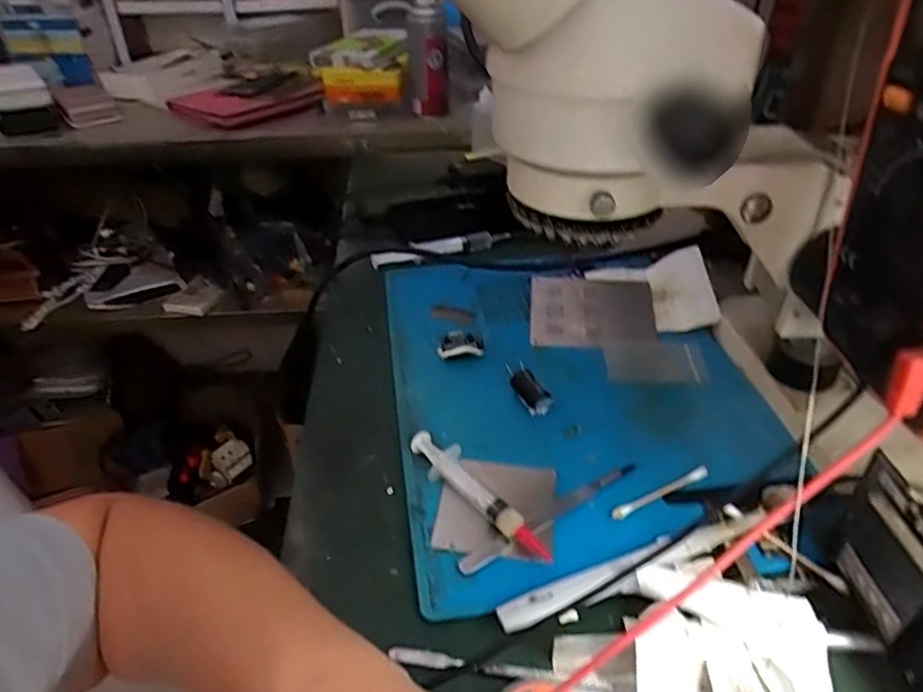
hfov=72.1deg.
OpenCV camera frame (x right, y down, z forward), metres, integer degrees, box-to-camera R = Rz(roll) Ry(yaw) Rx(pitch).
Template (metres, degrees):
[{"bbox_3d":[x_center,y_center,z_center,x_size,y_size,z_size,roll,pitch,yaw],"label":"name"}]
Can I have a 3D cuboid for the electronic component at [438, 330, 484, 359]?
[{"bbox_3d":[0.000,-0.001,0.487,0.034,0.015,0.020,-6,37,-3],"label":"electronic component"}]

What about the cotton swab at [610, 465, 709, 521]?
[{"bbox_3d":[0.119,0.086,0.376,0.074,0.004,0.008,-21,40,-21],"label":"cotton swab"}]

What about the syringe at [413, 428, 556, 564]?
[{"bbox_3d":[0.008,0.085,0.369,0.020,0.015,0.110,-29,44,-30],"label":"syringe"}]

